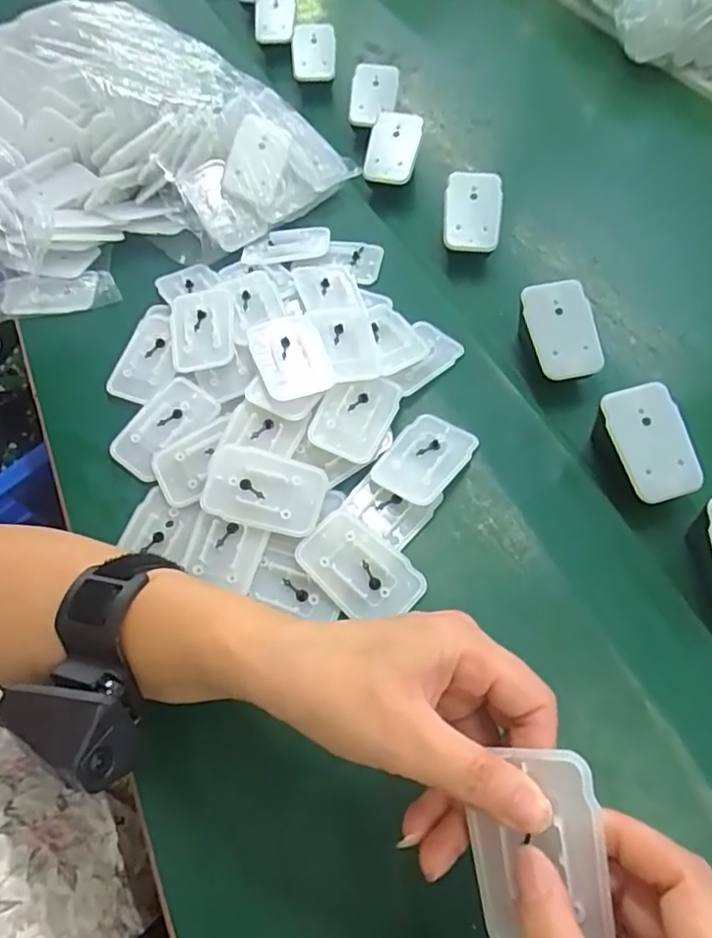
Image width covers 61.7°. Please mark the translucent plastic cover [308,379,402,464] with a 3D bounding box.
[{"bbox_3d":[0.001,-0.035,0.373,0.045,0.006,0.062,26,64,-6],"label":"translucent plastic cover"}]

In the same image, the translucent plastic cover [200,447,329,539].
[{"bbox_3d":[-0.054,0.011,0.350,0.071,0.013,0.044,15,59,7],"label":"translucent plastic cover"}]

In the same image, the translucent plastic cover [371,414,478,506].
[{"bbox_3d":[0.042,-0.007,0.365,0.043,0.009,0.063,32,63,17],"label":"translucent plastic cover"}]

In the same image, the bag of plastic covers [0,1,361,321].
[{"bbox_3d":[-0.219,-0.284,0.495,0.314,0.098,0.298,-30,64,-18],"label":"bag of plastic covers"}]

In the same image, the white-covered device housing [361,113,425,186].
[{"bbox_3d":[0.032,-0.275,0.509,0.042,0.013,0.066,15,84,-10],"label":"white-covered device housing"}]

